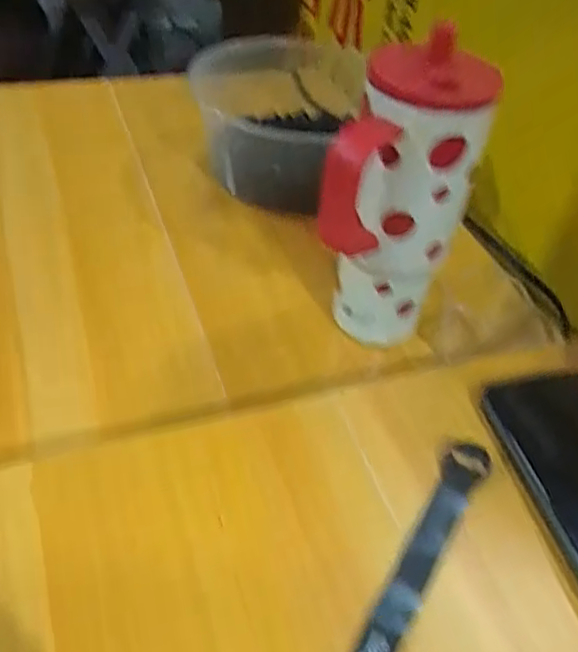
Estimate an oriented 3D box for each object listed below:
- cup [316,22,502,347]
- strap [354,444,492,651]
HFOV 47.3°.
[{"bbox_3d":[0.073,-0.088,0.478,0.094,0.220,0.075,9,44,2],"label":"cup"},{"bbox_3d":[0.062,0.130,0.341,0.022,0.006,0.194,26,47,19],"label":"strap"}]

